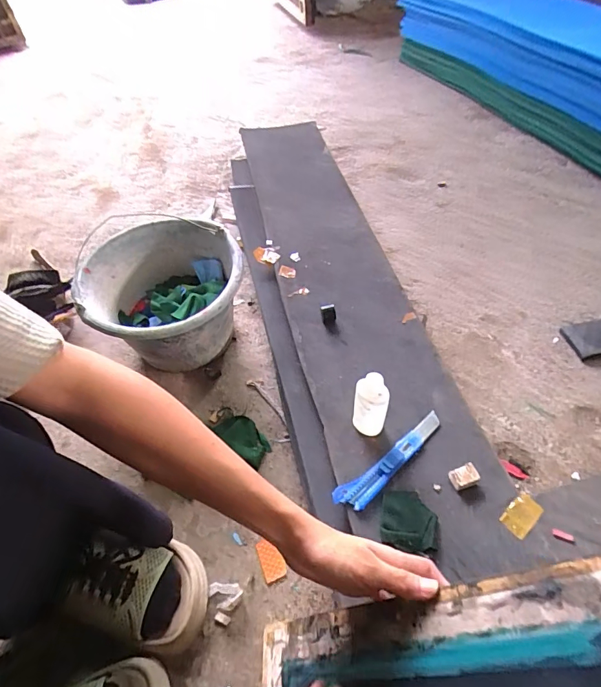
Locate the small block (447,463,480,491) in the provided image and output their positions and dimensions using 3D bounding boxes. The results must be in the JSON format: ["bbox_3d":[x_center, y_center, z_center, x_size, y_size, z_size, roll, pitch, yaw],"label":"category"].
[{"bbox_3d":[0.185,0.151,0.461,0.031,0.014,0.021,-19,51,-10],"label":"small block"}]

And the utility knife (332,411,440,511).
[{"bbox_3d":[0.109,0.137,0.481,0.169,0.013,0.031,-35,55,-22],"label":"utility knife"}]

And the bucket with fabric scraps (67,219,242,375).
[{"bbox_3d":[-0.202,-0.063,0.655,0.231,0.157,0.249,-3,50,3],"label":"bucket with fabric scraps"}]

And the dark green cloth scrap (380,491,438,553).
[{"bbox_3d":[0.117,0.189,0.439,0.057,0.010,0.061,8,51,12],"label":"dark green cloth scrap"}]

